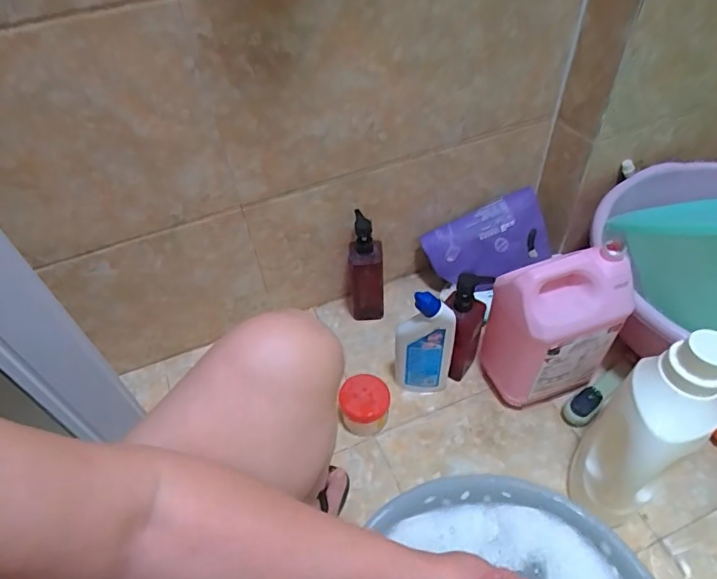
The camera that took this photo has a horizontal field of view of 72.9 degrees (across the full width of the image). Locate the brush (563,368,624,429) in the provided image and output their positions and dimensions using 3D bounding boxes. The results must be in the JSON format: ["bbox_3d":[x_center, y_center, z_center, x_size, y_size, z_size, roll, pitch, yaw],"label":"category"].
[{"bbox_3d":[0.345,0.153,0.709,0.116,0.042,0.041,-34,54,-23],"label":"brush"}]

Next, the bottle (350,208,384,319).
[{"bbox_3d":[0.011,-0.028,0.749,0.053,0.205,0.044,-4,48,1],"label":"bottle"}]

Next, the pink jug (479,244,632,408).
[{"bbox_3d":[0.262,0.063,0.665,0.157,0.241,0.091,-11,48,-5],"label":"pink jug"}]

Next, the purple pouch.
[{"bbox_3d":[0.212,-0.068,0.790,0.188,0.135,0.035,-27,19,8],"label":"purple pouch"}]

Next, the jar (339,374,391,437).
[{"bbox_3d":[0.010,0.169,0.696,0.069,0.077,0.064,-2,48,3],"label":"jar"}]

